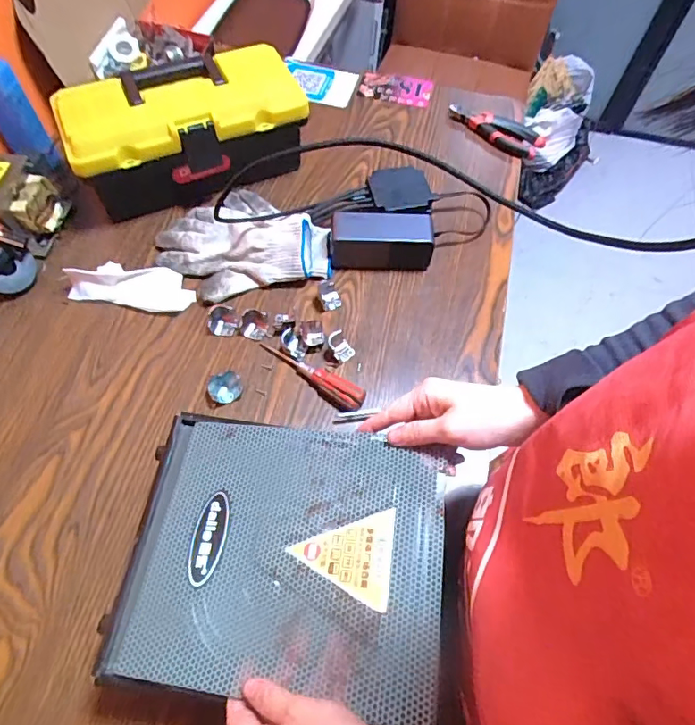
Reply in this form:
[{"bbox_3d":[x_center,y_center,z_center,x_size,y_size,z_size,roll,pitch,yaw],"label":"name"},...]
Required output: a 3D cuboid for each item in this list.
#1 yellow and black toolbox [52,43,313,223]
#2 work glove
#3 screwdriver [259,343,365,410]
[{"bbox_3d":[-0.209,-0.305,0.691,0.305,0.139,0.149,-14,61,-10],"label":"yellow and black toolbox"},{"bbox_3d":[-0.137,-0.166,0.664,0.217,0.039,0.162,-14,61,-9],"label":"work glove"},{"bbox_3d":[-0.039,0.009,0.575,0.138,0.024,0.022,35,65,17],"label":"screwdriver"}]

